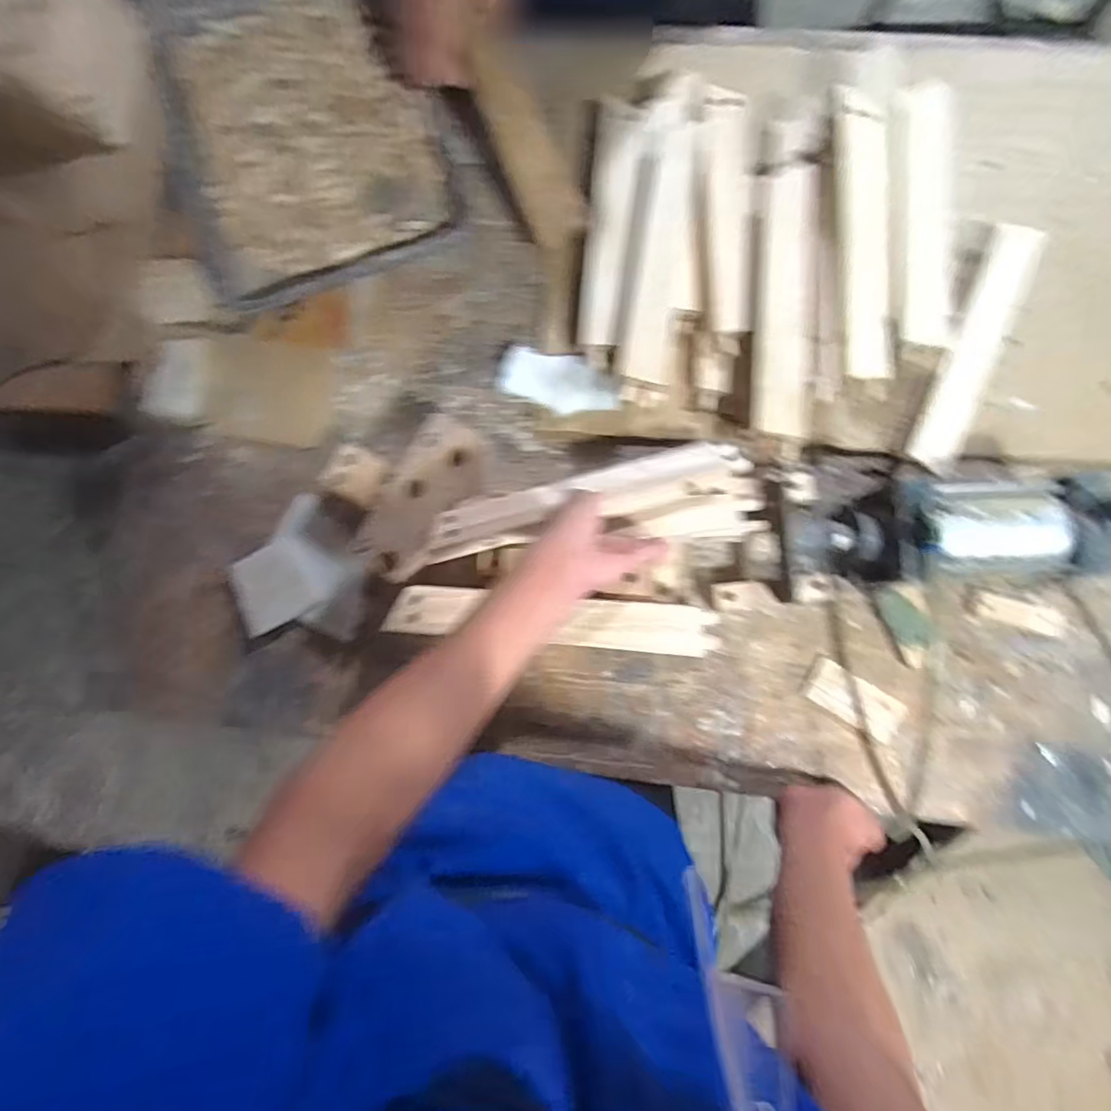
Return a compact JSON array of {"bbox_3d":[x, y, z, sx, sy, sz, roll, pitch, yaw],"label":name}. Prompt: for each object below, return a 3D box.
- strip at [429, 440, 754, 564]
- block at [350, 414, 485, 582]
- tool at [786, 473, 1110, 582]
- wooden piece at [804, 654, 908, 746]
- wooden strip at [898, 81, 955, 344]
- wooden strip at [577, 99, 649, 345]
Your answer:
[{"bbox_3d":[0.030,-0.057,0.574,0.302,0.025,0.043,-16,85,-3],"label":"strip"},{"bbox_3d":[-0.128,-0.053,0.573,0.068,0.032,0.157,31,84,4],"label":"block"},{"bbox_3d":[0.348,-0.020,0.556,0.267,0.117,0.099,-2,83,1],"label":"tool"},{"bbox_3d":[0.294,0.142,0.593,0.093,0.010,0.043,33,84,4],"label":"wooden piece"},{"bbox_3d":[0.377,-0.350,0.610,0.054,0.020,0.279,3,82,1],"label":"wooden strip"},{"bbox_3d":[0.060,-0.353,0.636,0.054,0.010,0.278,1,80,22],"label":"wooden strip"}]

